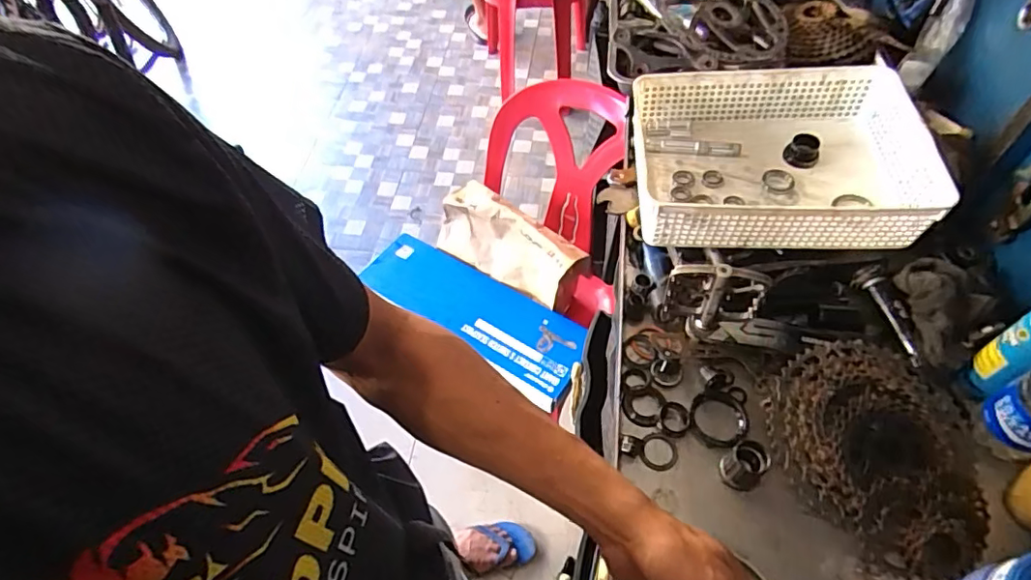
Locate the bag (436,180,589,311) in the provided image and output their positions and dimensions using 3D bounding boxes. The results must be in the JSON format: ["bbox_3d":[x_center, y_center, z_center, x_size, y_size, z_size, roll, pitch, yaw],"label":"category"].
[{"bbox_3d":[-0.016,-0.099,1.134,0.317,0.141,0.109,29,63,22],"label":"bag"}]

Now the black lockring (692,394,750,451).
[{"bbox_3d":[0.219,0.137,0.585,0.057,0.012,0.065,19,59,16],"label":"black lockring"}]

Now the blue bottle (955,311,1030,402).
[{"bbox_3d":[0.484,0.059,0.521,0.039,0.142,0.048,19,59,17],"label":"blue bottle"}]

